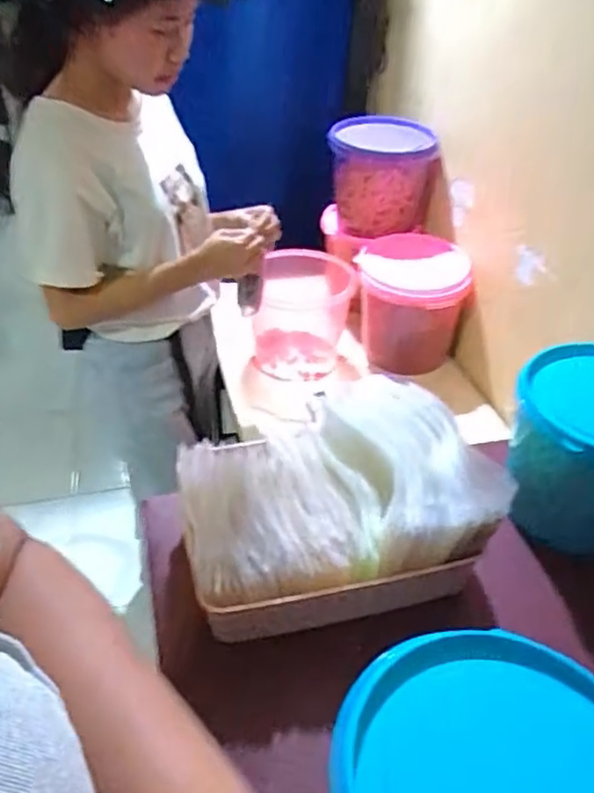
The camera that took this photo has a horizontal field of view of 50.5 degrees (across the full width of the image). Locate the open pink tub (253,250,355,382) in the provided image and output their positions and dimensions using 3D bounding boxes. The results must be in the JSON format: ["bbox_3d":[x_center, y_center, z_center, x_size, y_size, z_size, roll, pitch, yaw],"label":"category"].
[{"bbox_3d":[0.008,-0.159,1.213,0.173,0.192,0.183,2,39,-1],"label":"open pink tub"}]

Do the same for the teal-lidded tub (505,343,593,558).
[{"bbox_3d":[0.354,0.071,0.769,0.178,0.215,0.163,2,39,-1],"label":"teal-lidded tub"}]

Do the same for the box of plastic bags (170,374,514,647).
[{"bbox_3d":[0.041,0.118,0.716,0.332,0.131,0.242,-8,40,-13],"label":"box of plastic bags"}]

